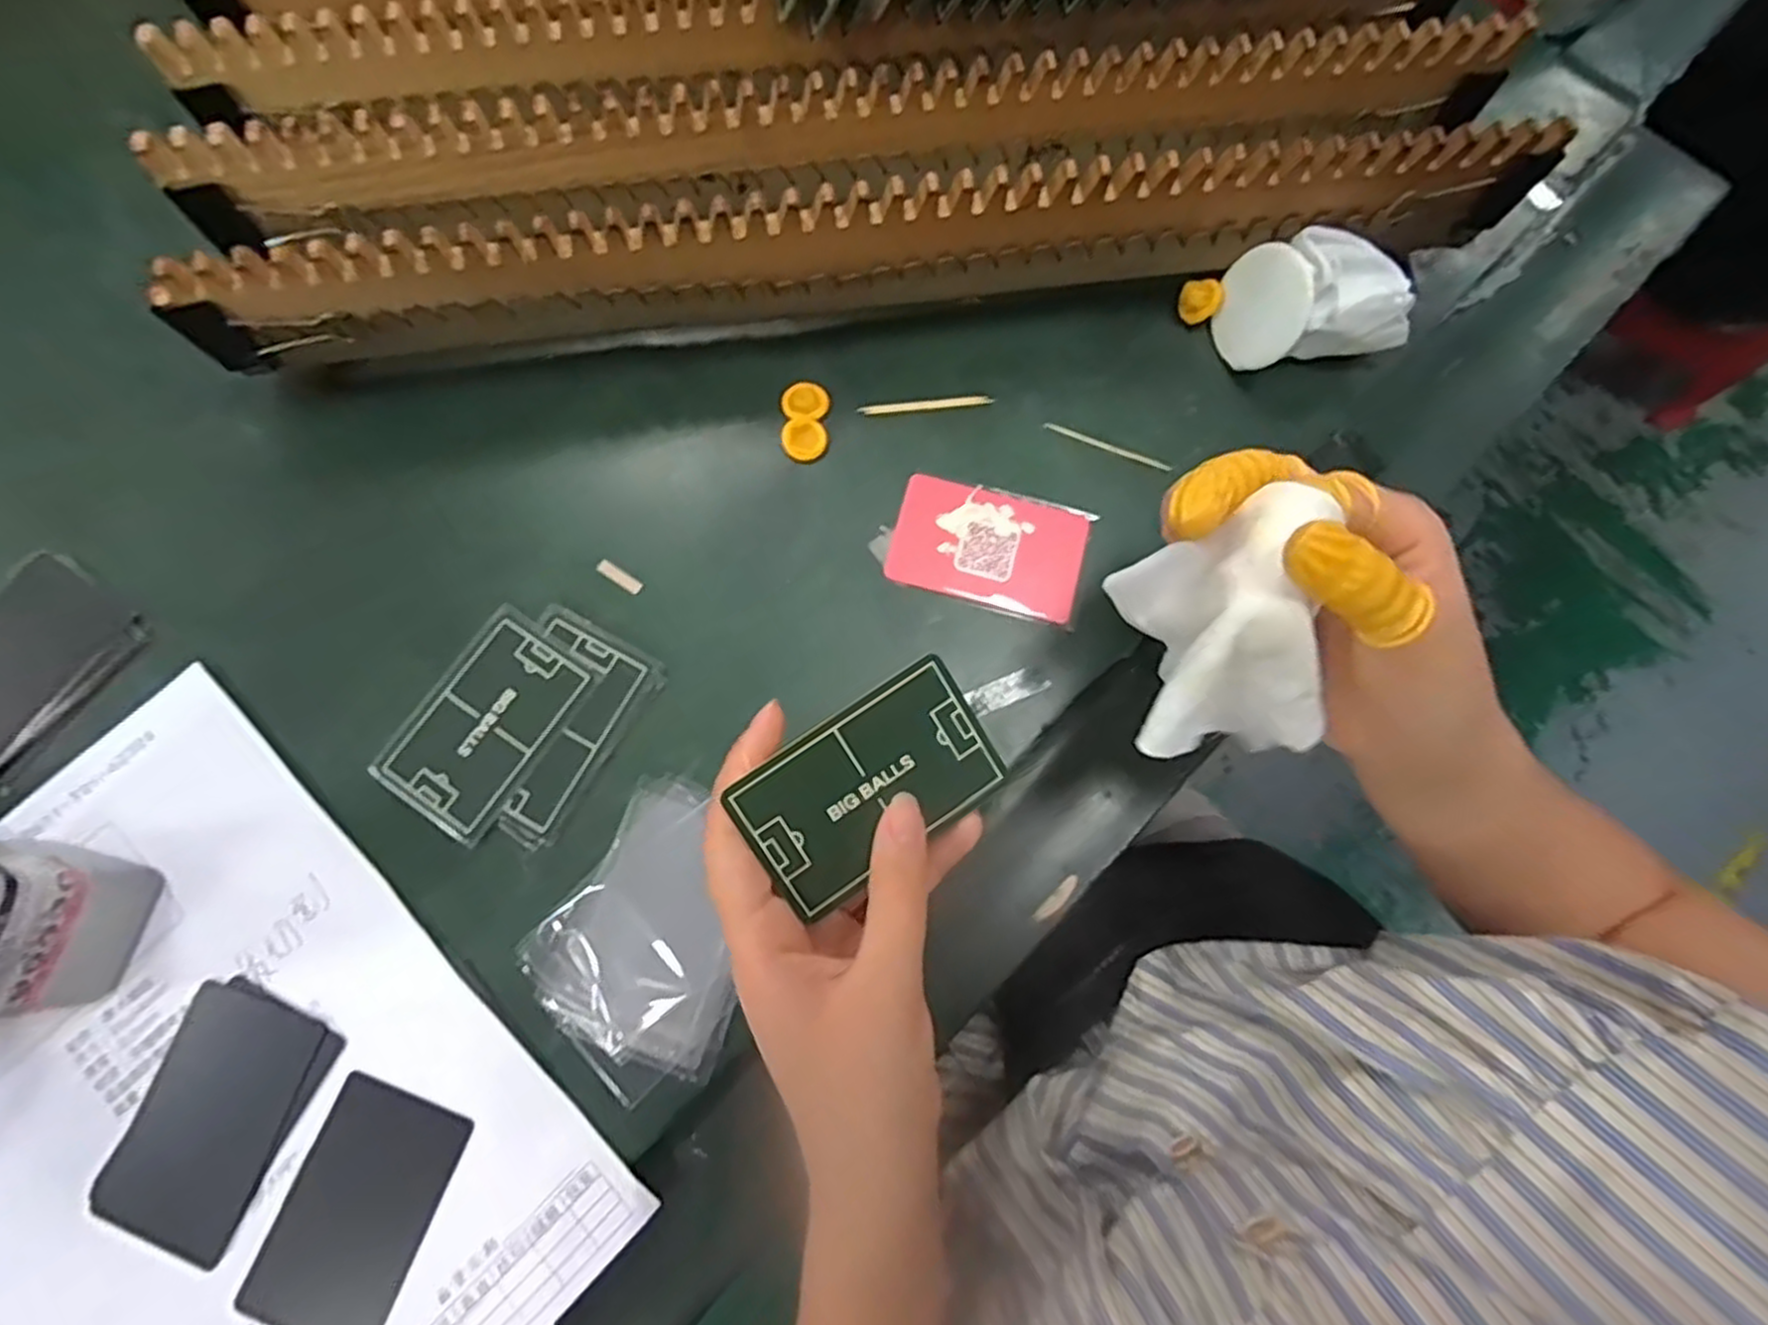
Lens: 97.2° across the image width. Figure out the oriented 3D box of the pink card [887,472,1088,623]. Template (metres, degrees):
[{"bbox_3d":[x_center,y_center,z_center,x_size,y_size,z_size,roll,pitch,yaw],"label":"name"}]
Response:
[{"bbox_3d":[0.048,-0.054,0.357,0.086,0.004,0.055,15,76,2],"label":"pink card"}]

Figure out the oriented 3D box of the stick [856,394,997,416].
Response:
[{"bbox_3d":[0.020,-0.125,0.375,0.064,0.004,0.005,-5,76,-3],"label":"stick"}]

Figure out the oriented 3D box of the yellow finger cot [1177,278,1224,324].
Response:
[{"bbox_3d":[0.153,-0.175,0.381,0.019,0.017,0.017,30,77,6],"label":"yellow finger cot"}]

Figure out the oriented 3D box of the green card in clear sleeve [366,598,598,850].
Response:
[{"bbox_3d":[-0.169,0.025,0.331,0.054,0.004,0.088,32,78,6],"label":"green card in clear sleeve"}]

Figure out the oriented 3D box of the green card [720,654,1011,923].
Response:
[{"bbox_3d":[-0.003,0.040,0.256,0.082,0.004,0.051,-34,99,-10],"label":"green card"}]

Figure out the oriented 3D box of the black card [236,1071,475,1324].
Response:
[{"bbox_3d":[-0.198,0.207,0.293,0.054,0.004,0.084,20,76,0],"label":"black card"}]

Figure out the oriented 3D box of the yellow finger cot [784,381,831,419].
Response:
[{"bbox_3d":[-0.037,-0.124,0.372,0.021,0.006,0.019,1,76,-1],"label":"yellow finger cot"}]

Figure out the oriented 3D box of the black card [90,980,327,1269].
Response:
[{"bbox_3d":[-0.258,0.175,0.298,0.053,0.004,0.087,19,77,3],"label":"black card"}]

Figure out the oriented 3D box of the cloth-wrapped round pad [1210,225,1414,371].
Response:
[{"bbox_3d":[0.200,-0.167,0.365,0.075,0.048,0.045,-3,76,-2],"label":"cloth-wrapped round pad"}]

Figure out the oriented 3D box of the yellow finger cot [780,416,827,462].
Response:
[{"bbox_3d":[-0.038,-0.105,0.367,0.021,0.007,0.020,-4,76,-3],"label":"yellow finger cot"}]

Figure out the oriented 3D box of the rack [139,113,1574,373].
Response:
[{"bbox_3d":[-0.006,-0.195,0.347,0.553,0.084,0.059,-7,77,-3],"label":"rack"}]

